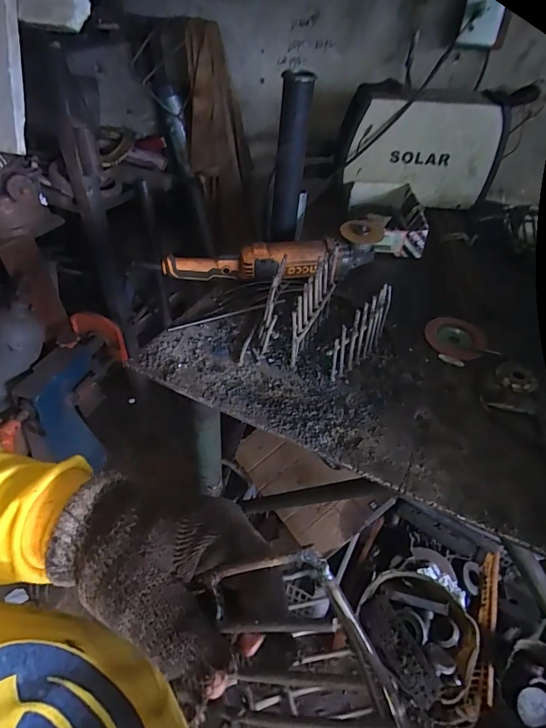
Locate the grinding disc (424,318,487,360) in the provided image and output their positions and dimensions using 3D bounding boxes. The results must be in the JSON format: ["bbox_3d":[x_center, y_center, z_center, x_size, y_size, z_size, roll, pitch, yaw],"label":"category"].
[{"bbox_3d":[0.293,-0.043,0.679,0.091,0.010,0.089,18,46,17],"label":"grinding disc"}]

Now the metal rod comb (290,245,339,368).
[{"bbox_3d":[0.060,-0.094,0.610,0.016,0.089,0.177,19,60,17],"label":"metal rod comb"}]

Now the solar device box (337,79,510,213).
[{"bbox_3d":[0.332,-0.491,0.962,0.350,0.218,0.125,5,44,5],"label":"solar device box"}]

